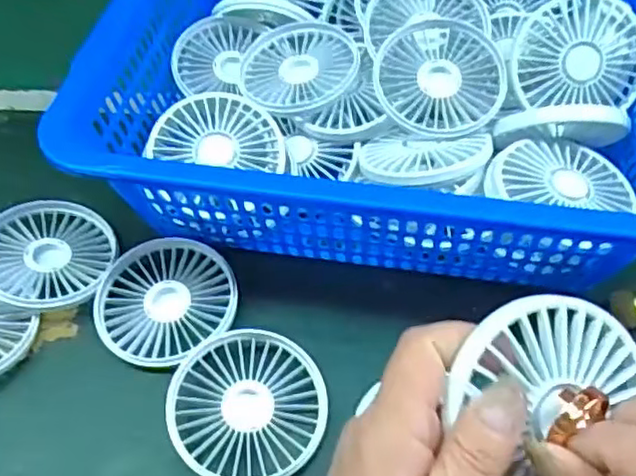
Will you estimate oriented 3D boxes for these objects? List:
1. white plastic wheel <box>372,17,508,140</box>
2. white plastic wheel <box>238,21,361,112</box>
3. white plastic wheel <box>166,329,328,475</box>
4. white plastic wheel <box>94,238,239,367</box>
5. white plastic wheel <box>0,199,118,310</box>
[{"bbox_3d":[0.082,-0.109,0.448,0.086,0.020,0.086,-1,75,5],"label":"white plastic wheel"},{"bbox_3d":[-0.015,-0.129,0.479,0.085,0.017,0.085,-2,51,3],"label":"white plastic wheel"},{"bbox_3d":[-0.041,0.094,0.375,0.088,0.011,0.086,-1,56,2],"label":"white plastic wheel"},{"bbox_3d":[-0.100,0.038,0.424,0.086,0.009,0.087,-1,56,2],"label":"white plastic wheel"},{"bbox_3d":[-0.183,0.008,0.442,0.085,0.007,0.089,8,50,-9],"label":"white plastic wheel"}]

